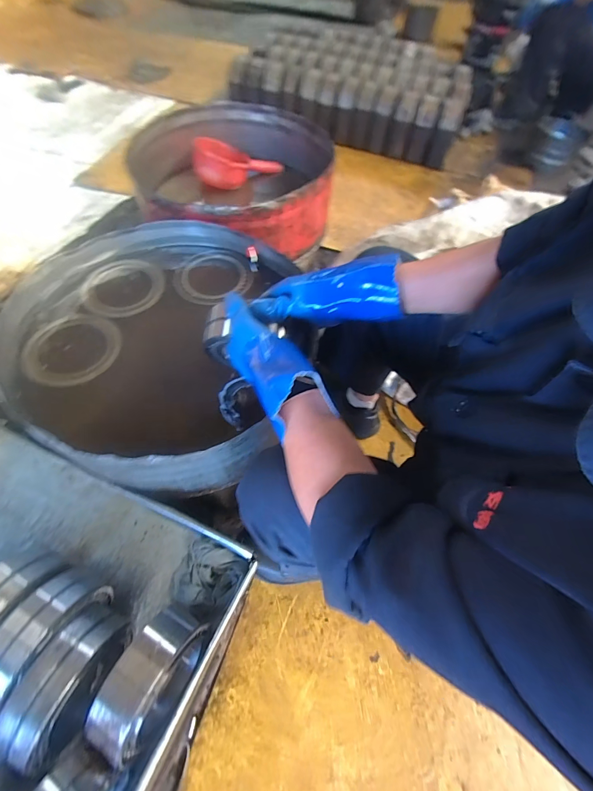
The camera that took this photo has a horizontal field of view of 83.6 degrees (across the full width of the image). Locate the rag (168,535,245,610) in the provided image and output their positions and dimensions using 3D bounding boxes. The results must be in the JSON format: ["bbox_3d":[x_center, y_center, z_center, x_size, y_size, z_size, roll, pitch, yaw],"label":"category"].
[{"bbox_3d":[-0.160,0.322,0.590,0.113,0.047,0.111,28,63,12],"label":"rag"}]

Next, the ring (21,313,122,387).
[{"bbox_3d":[-0.423,-0.095,0.629,0.165,0.022,0.157,1,61,-2],"label":"ring"}]

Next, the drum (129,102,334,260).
[{"bbox_3d":[-0.186,-0.601,0.965,0.544,0.208,0.516,5,61,0],"label":"drum"}]

